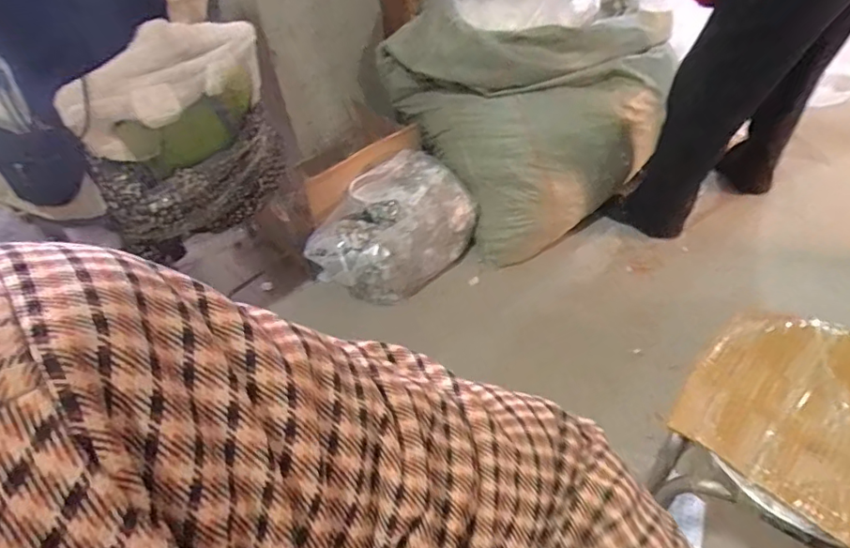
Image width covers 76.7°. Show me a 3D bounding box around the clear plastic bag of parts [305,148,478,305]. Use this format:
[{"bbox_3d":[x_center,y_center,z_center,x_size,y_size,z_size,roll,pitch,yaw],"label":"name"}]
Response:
[{"bbox_3d":[-0.087,-0.116,1.460,0.453,0.220,0.271,-37,52,-26],"label":"clear plastic bag of parts"}]

